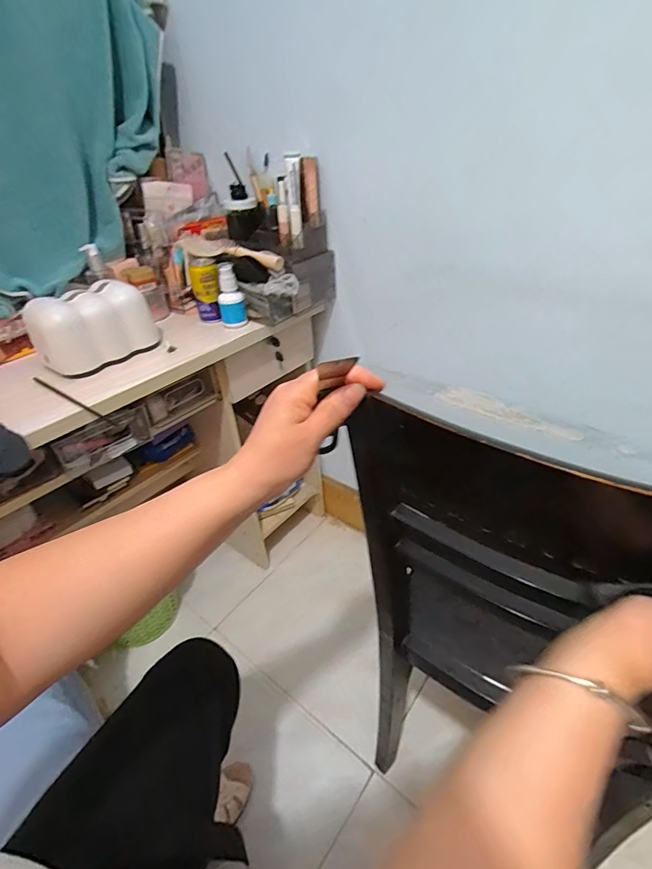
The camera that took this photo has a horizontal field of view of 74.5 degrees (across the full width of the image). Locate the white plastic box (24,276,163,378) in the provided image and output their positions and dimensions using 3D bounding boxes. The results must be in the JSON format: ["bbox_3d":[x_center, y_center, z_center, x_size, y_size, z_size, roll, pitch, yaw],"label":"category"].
[{"bbox_3d":[-0.393,-0.185,0.731,0.099,0.105,0.182,27,47,35],"label":"white plastic box"}]

